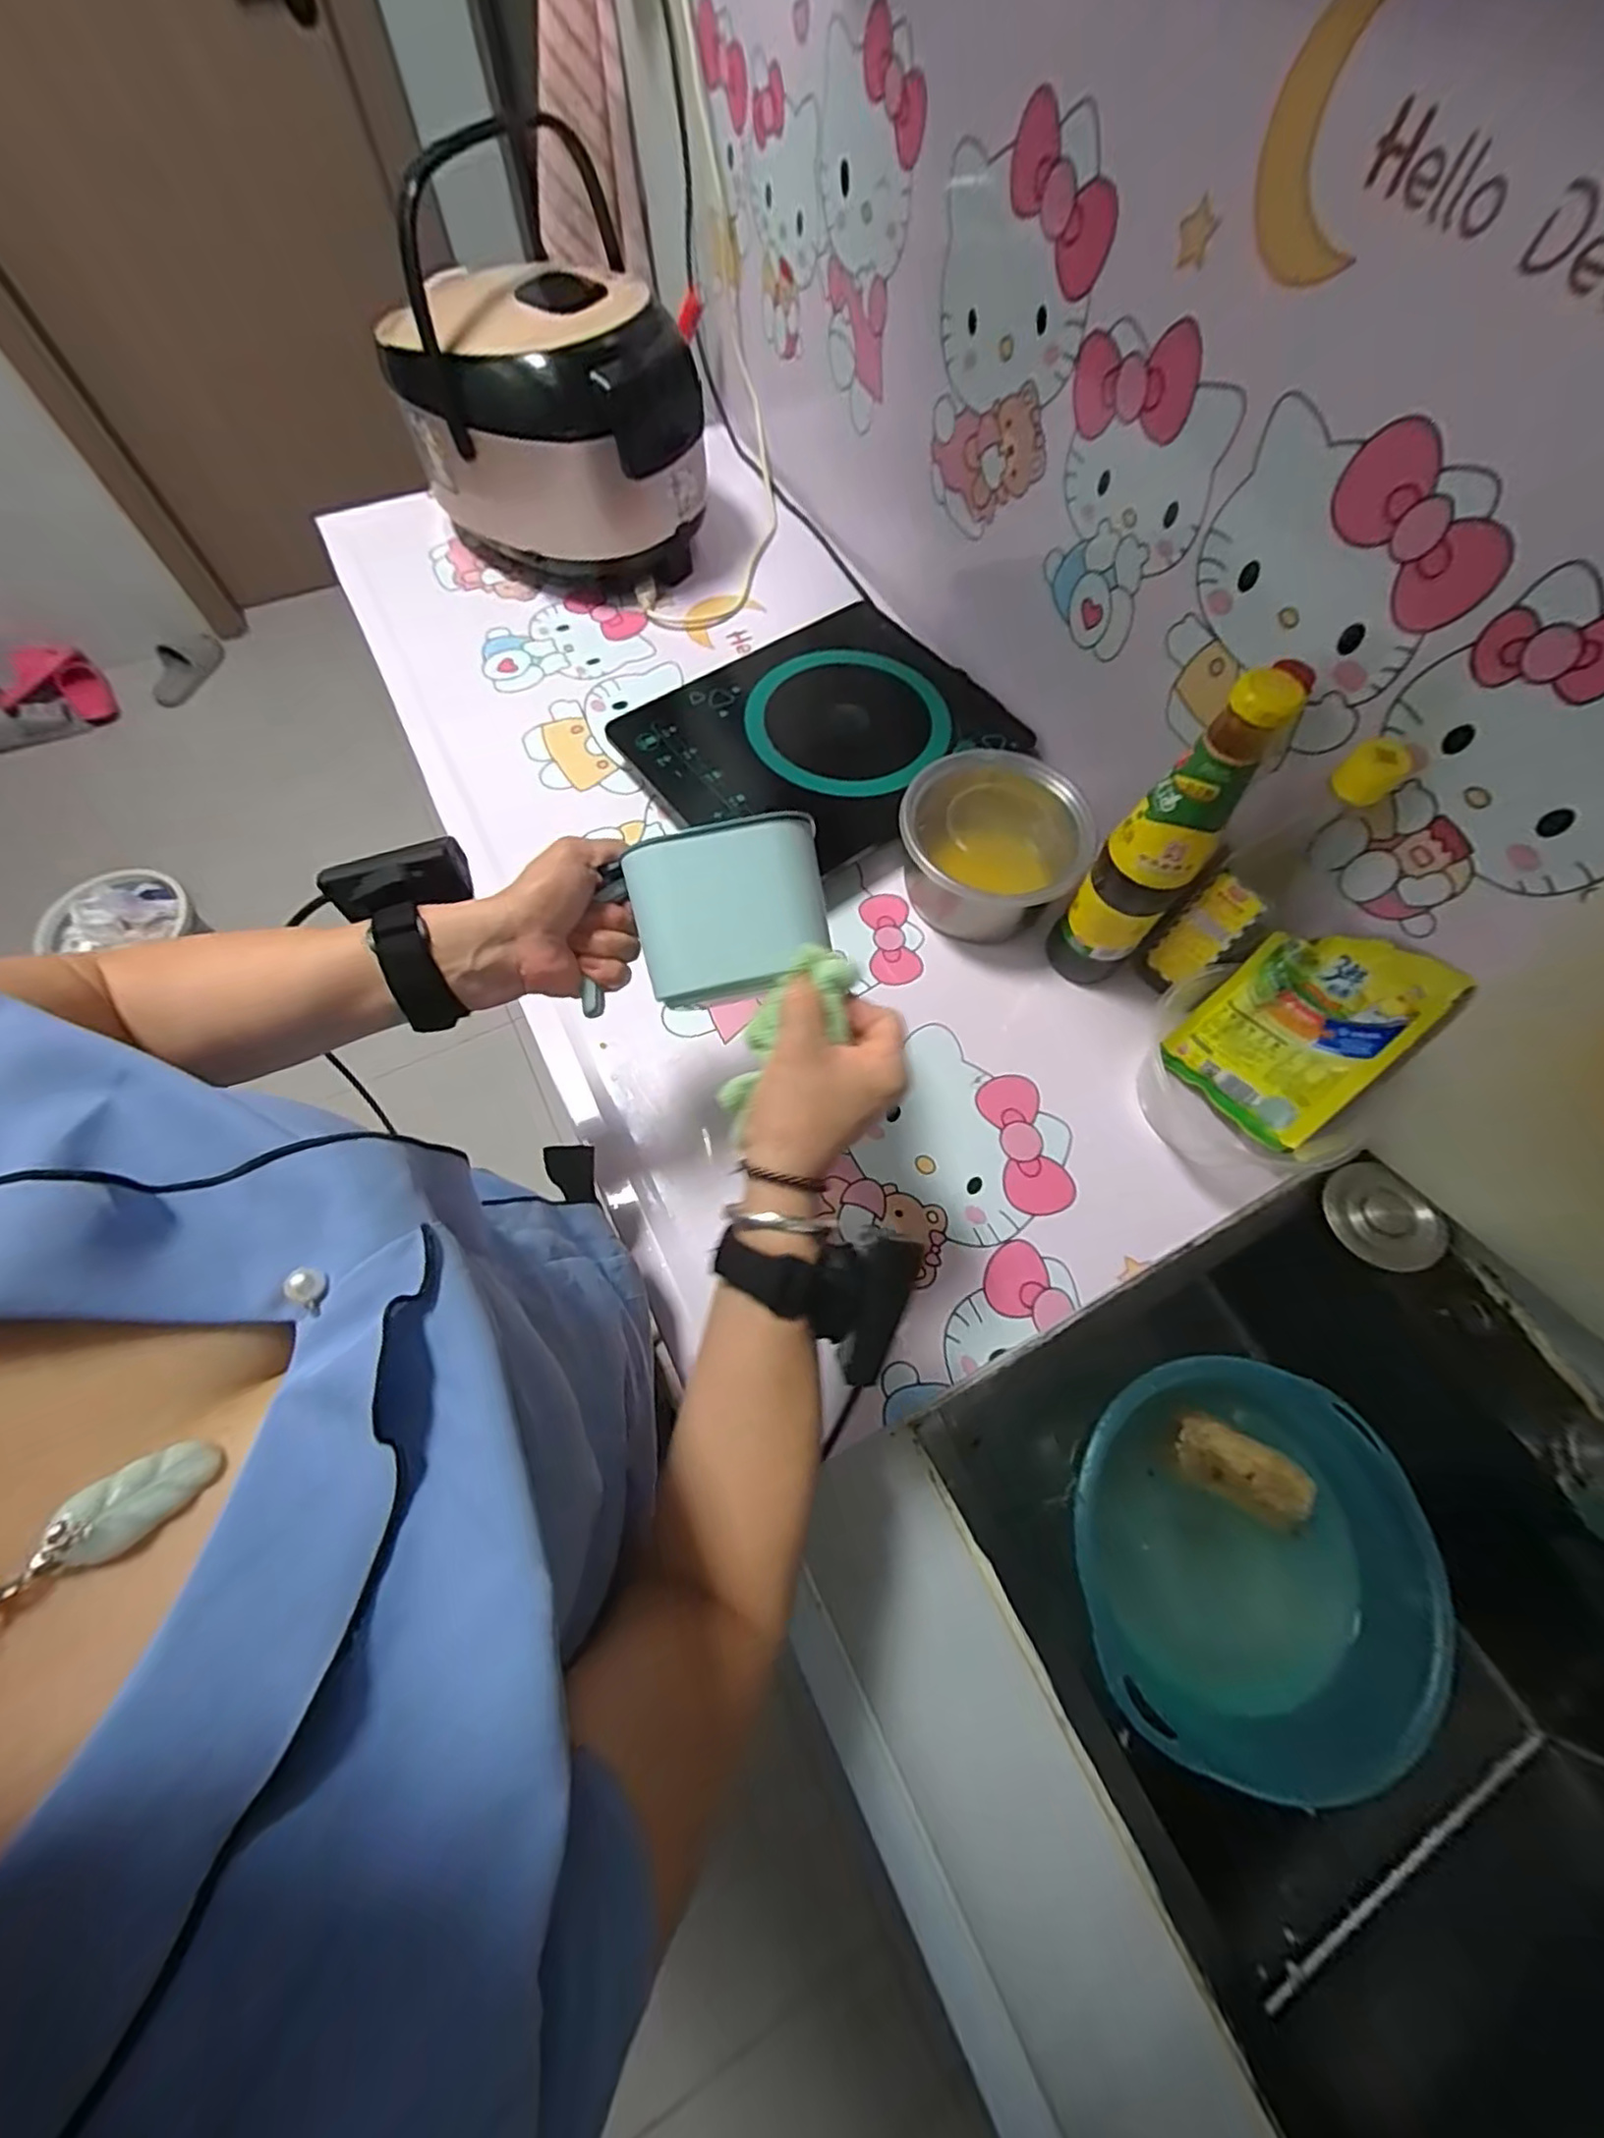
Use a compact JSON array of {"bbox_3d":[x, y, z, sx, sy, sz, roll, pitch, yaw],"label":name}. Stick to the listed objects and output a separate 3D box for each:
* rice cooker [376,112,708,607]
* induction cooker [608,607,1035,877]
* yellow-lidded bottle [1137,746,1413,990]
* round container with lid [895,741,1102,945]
[{"bbox_3d":[-0.267,-0.690,0.709,0.267,0.280,0.238,-20,68,-10],"label":"rice cooker"},{"bbox_3d":[0.024,-0.326,0.684,0.344,0.044,0.269,-35,71,-16],"label":"induction cooker"},{"bbox_3d":[0.334,-0.139,0.502,0.062,0.223,0.063,-41,73,-18],"label":"yellow-lidded bottle"},{"bbox_3d":[0.164,-0.198,0.608,0.150,0.097,0.155,1,66,-1],"label":"round container with lid"}]

